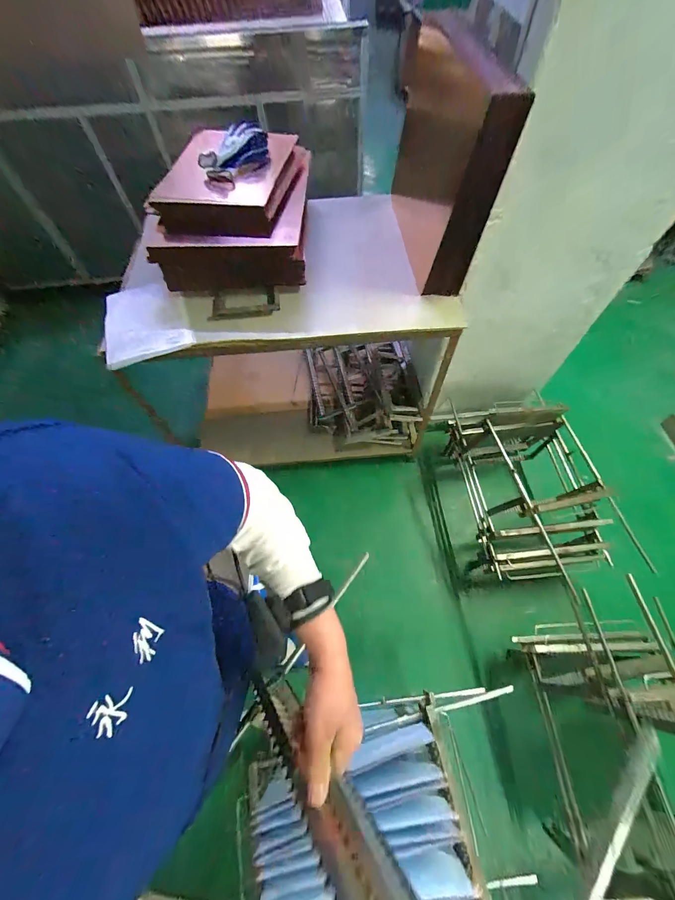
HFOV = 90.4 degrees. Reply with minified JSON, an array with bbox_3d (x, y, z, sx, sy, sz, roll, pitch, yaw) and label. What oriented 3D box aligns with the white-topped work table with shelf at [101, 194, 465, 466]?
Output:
[{"bbox_3d":[-0.144,-0.356,1.336,1.002,0.788,0.560,-5,61,-1],"label":"white-topped work table with shelf"}]

